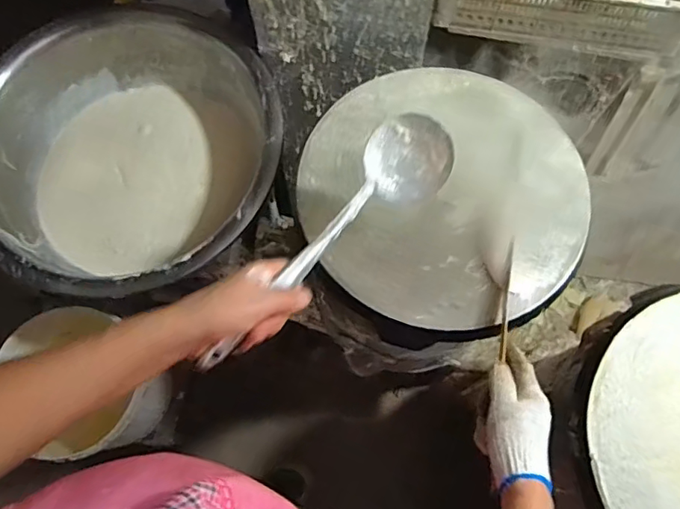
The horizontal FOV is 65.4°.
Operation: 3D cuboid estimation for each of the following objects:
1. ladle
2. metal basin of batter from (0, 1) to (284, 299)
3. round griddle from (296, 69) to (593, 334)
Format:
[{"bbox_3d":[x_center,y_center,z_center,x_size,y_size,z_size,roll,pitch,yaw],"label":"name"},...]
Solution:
[{"bbox_3d":[-0.003,-0.016,0.529,0.084,0.071,0.347,36,61,12],"label":"ladle"},{"bbox_3d":[-0.352,-0.165,0.937,0.491,0.240,0.532,-26,73,-8],"label":"metal basin of batter"},{"bbox_3d":[0.137,-0.093,0.697,0.368,0.047,0.365,0,71,0],"label":"round griddle"}]

